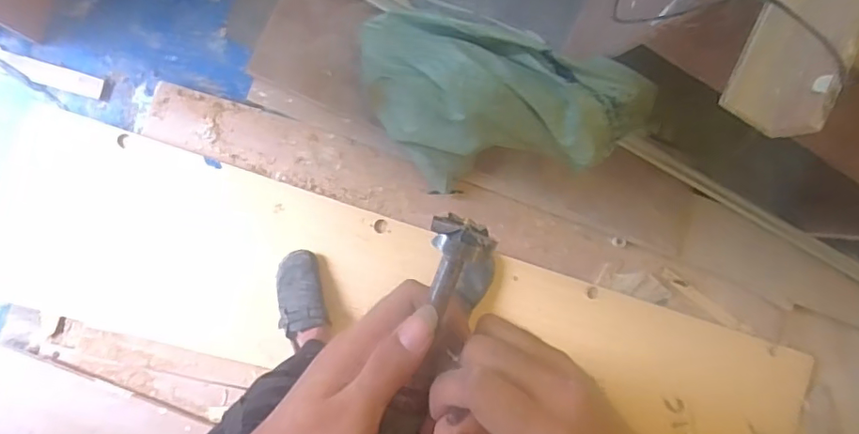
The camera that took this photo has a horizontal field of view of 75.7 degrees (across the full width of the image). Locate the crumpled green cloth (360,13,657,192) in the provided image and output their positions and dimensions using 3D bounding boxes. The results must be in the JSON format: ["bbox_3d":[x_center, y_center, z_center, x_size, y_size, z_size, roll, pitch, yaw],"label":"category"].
[{"bbox_3d":[0.145,-0.232,1.210,0.627,0.258,0.310,11,85,11],"label":"crumpled green cloth"}]

